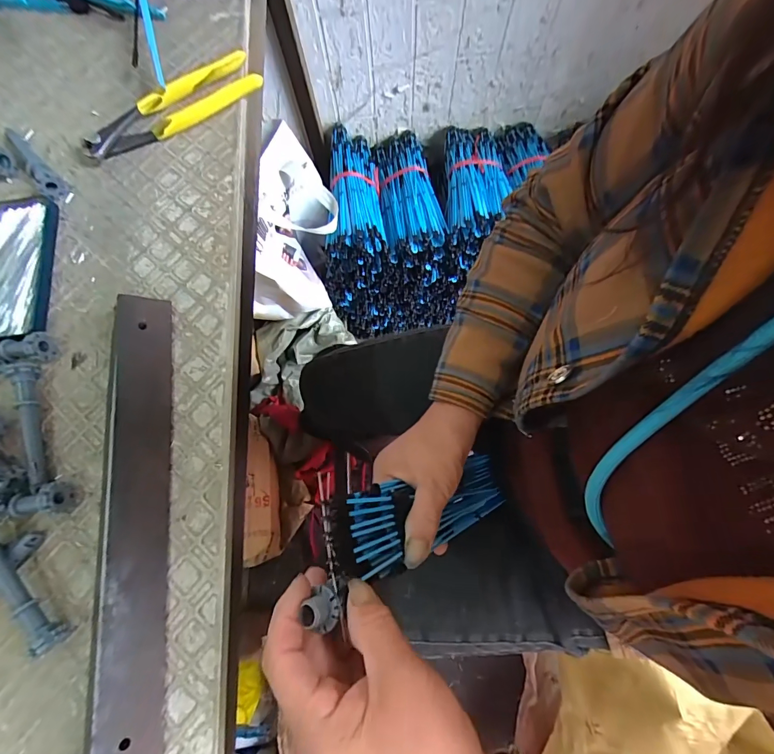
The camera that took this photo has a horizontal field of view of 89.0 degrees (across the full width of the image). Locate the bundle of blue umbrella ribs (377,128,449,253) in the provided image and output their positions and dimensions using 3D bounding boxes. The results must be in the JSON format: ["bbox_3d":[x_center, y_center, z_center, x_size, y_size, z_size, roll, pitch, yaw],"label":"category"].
[{"bbox_3d":[0.039,-0.385,0.799,0.110,0.063,0.297,-10,74,1],"label":"bundle of blue umbrella ribs"}]

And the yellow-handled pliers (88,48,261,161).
[{"bbox_3d":[-0.197,-0.249,0.358,0.160,0.020,0.061,-31,75,-5],"label":"yellow-handled pliers"}]

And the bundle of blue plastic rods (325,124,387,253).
[{"bbox_3d":[-0.065,-0.384,0.786,0.106,0.068,0.296,-3,74,3],"label":"bundle of blue plastic rods"}]

